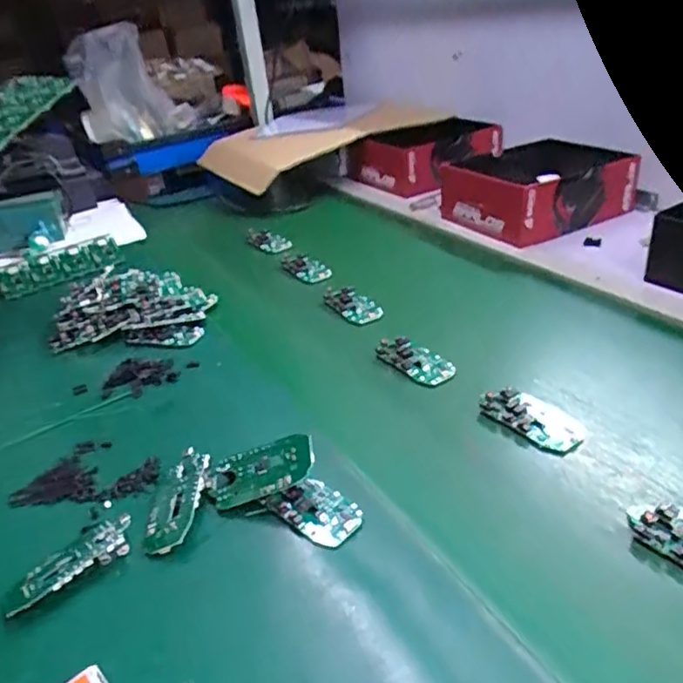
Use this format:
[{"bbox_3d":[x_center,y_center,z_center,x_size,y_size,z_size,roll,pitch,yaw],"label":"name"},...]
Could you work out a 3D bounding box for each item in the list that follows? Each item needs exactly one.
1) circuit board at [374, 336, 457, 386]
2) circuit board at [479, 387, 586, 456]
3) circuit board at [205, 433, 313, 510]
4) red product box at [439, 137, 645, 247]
[{"bbox_3d":[0.081,0.018,0.644,0.048,0.012,0.088,-26,36,-28],"label":"circuit board"},{"bbox_3d":[0.169,0.068,0.542,0.092,0.015,0.045,22,41,39],"label":"circuit board"},{"bbox_3d":[-0.066,0.104,0.488,0.097,0.008,0.044,-24,56,16],"label":"circuit board"},{"bbox_3d":[0.301,-0.244,0.952,0.244,0.087,0.216,-20,33,-21],"label":"red product box"}]

